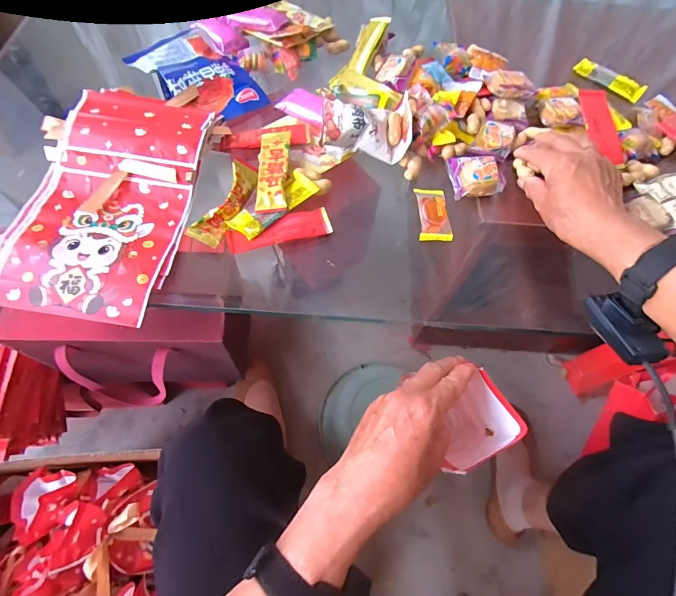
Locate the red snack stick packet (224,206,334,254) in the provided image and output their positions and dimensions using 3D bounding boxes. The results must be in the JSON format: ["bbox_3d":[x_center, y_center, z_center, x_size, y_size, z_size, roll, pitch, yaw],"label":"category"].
[{"bbox_3d":[-0.061,-0.071,0.400,0.108,0.007,0.032,-16,65,-11],"label":"red snack stick packet"}]

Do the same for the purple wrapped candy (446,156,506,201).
[{"bbox_3d":[0.156,-0.139,0.429,0.056,0.024,0.046,-4,63,-5],"label":"purple wrapped candy"}]

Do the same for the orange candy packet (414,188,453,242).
[{"bbox_3d":[0.103,-0.092,0.412,0.033,0.013,0.064,0,63,-3],"label":"orange candy packet"}]

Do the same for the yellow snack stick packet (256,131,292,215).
[{"bbox_3d":[-0.070,-0.138,0.413,0.033,0.013,0.103,1,63,-3],"label":"yellow snack stick packet"}]

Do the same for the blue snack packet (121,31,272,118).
[{"bbox_3d":[-0.174,-0.281,0.484,0.110,0.027,0.156,-38,71,-20],"label":"blue snack packet"}]

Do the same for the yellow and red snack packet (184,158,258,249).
[{"bbox_3d":[-0.119,-0.101,0.397,0.031,0.026,0.100,22,64,8],"label":"yellow and red snack packet"}]

